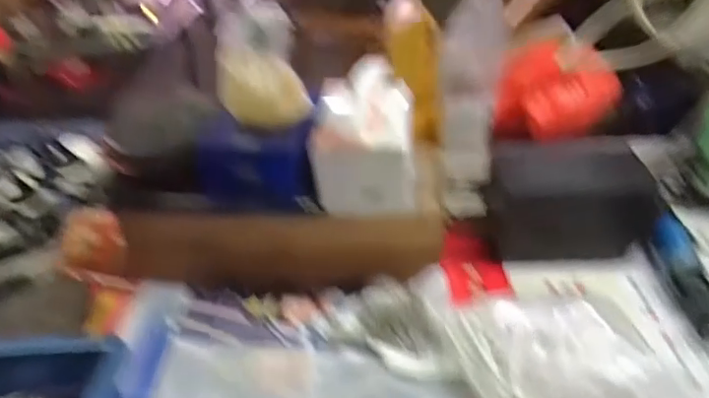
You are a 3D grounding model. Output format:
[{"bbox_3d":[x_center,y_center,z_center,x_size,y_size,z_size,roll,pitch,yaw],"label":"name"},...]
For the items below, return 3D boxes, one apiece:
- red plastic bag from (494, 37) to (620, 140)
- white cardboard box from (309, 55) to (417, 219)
[{"bbox_3d":[0.308,-0.166,0.847,0.174,0.146,0.070,-15,35,-19],"label":"red plastic bag"},{"bbox_3d":[0.012,-0.058,0.549,0.097,0.112,0.097,0,33,3],"label":"white cardboard box"}]

